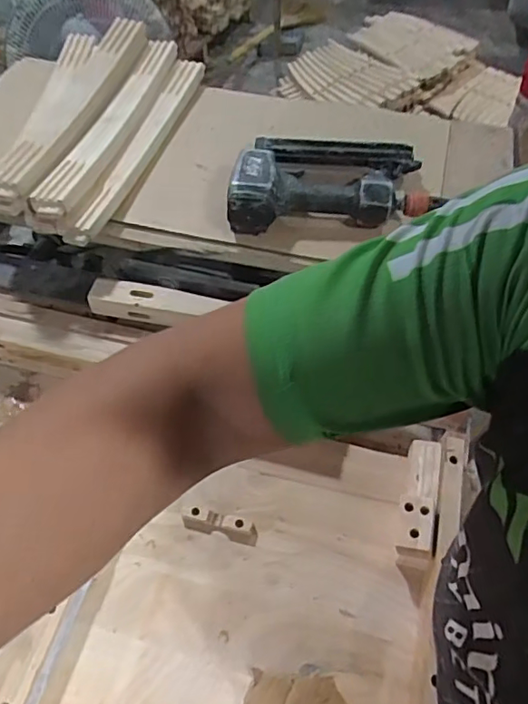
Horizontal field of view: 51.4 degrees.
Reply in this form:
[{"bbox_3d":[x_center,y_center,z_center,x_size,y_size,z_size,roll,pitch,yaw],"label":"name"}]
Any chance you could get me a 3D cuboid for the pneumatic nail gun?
[{"bbox_3d":[0.075,-0.226,0.697,0.241,0.054,0.147,-4,56,-3],"label":"pneumatic nail gun"}]

